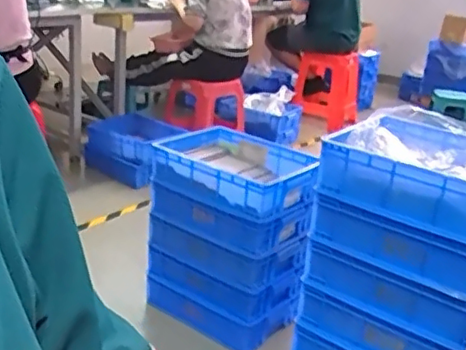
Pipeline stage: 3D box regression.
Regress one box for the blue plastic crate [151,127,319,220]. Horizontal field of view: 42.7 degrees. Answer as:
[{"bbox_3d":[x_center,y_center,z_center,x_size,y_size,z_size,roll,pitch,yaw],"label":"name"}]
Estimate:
[{"bbox_3d":[0.004,-0.014,1.633,0.412,0.116,0.294,20,25,35],"label":"blue plastic crate"}]

